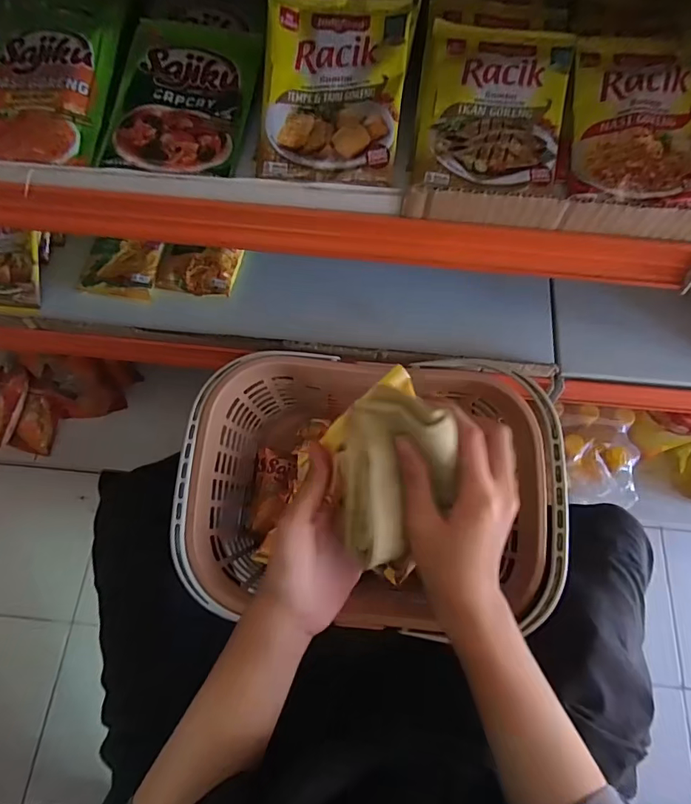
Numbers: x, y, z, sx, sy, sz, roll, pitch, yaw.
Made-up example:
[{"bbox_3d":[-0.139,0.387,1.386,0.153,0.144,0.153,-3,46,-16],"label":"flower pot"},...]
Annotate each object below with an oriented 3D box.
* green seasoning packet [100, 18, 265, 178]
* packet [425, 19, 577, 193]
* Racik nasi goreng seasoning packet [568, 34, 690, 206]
[{"bbox_3d":[-0.122,-0.233,0.338,0.100,0.018,0.134,8,70,3],"label":"green seasoning packet"},{"bbox_3d":[0.110,-0.212,0.321,0.098,0.007,0.123,7,86,0],"label":"packet"},{"bbox_3d":[0.212,-0.201,0.312,0.098,0.012,0.124,6,86,5],"label":"Racik nasi goreng seasoning packet"}]

